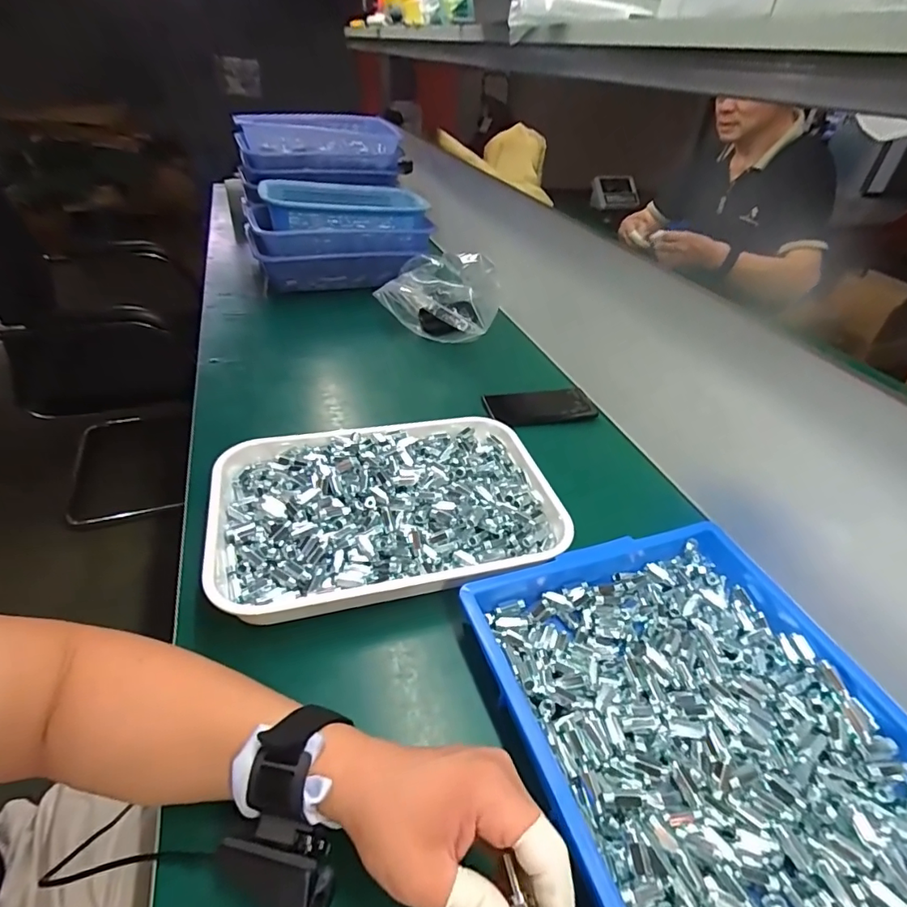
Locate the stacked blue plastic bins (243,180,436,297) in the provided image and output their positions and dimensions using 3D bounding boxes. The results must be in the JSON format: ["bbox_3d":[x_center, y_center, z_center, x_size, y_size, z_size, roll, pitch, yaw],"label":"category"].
[{"bbox_3d":[-0.251,-0.485,1.087,0.351,0.173,0.318,-7,41,-15],"label":"stacked blue plastic bins"}]

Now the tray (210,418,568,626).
[{"bbox_3d":[-0.068,0.057,0.530,0.343,0.057,0.234,-8,41,-16],"label":"tray"}]

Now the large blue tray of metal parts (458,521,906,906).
[{"bbox_3d":[0.213,0.236,0.342,0.288,0.043,0.415,-10,41,-18],"label":"large blue tray of metal parts"}]

